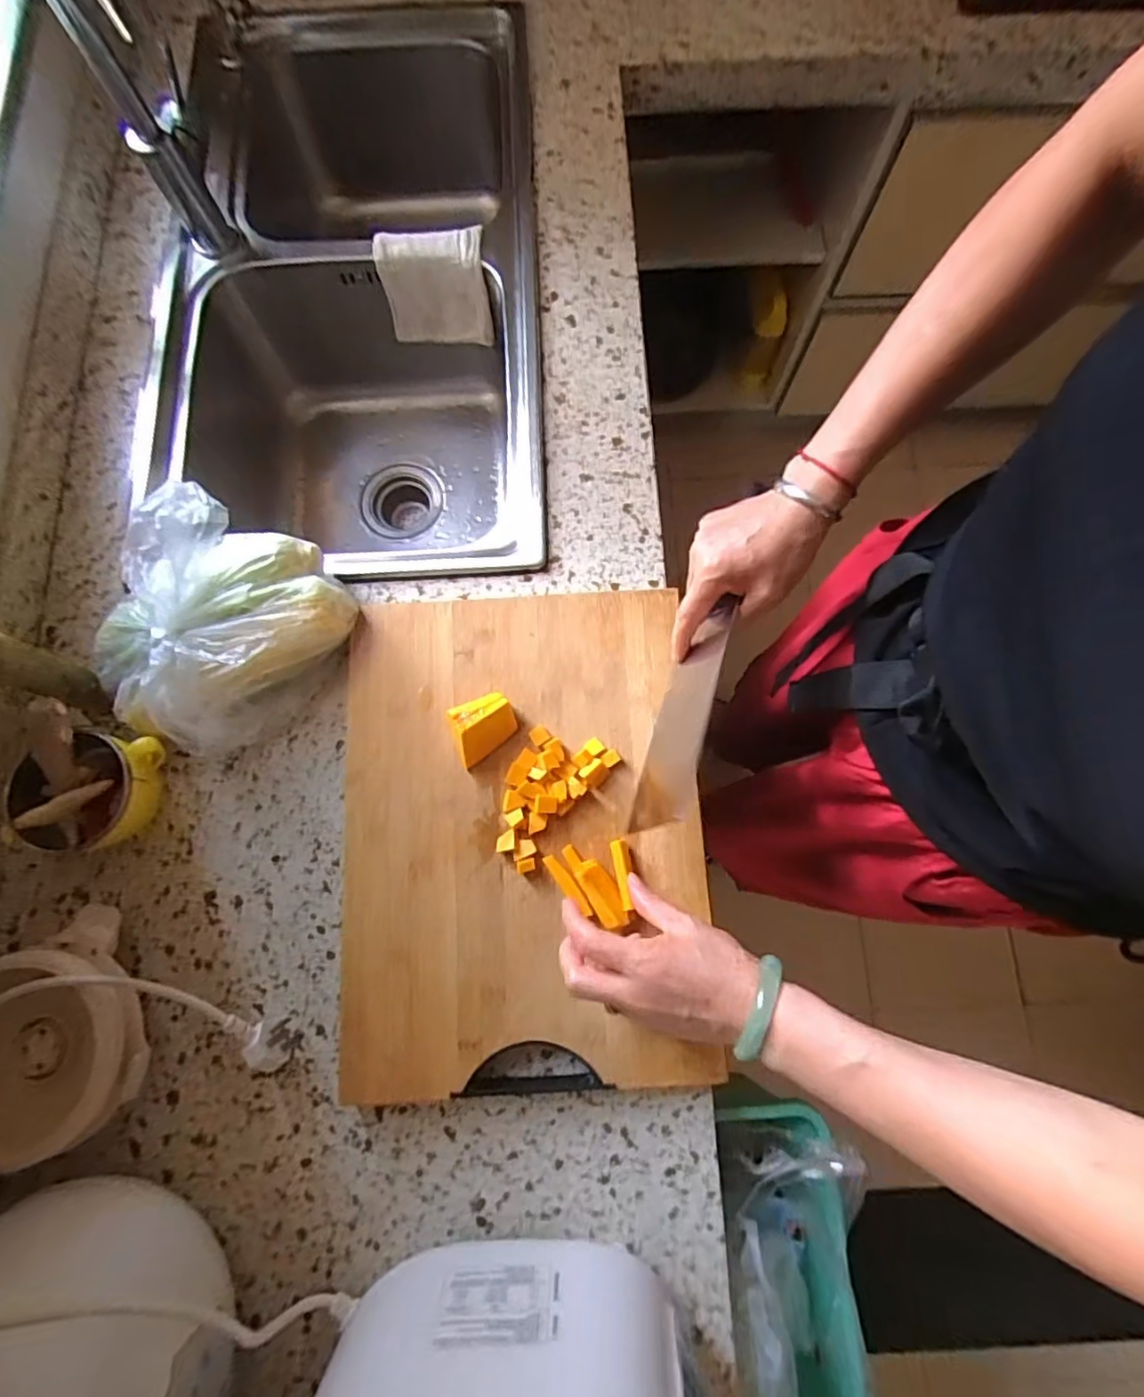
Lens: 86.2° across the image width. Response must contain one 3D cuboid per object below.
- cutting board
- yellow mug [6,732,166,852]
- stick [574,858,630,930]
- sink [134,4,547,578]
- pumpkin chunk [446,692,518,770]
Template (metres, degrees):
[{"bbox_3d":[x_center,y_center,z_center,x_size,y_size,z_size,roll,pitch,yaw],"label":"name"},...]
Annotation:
[{"bbox_3d":[-0.042,0.101,0.500,0.288,0.028,0.394,-3,77,0],"label":"cutting board"},{"bbox_3d":[-0.394,0.077,0.505,0.095,0.055,0.094,5,77,2],"label":"yellow mug"},{"bbox_3d":[0.023,0.149,0.470,0.023,0.012,0.055,-31,66,-7],"label":"stick"},{"bbox_3d":[-0.252,-0.440,0.765,0.413,0.247,0.723,-3,77,0],"label":"sink"},{"bbox_3d":[-0.071,0.023,0.503,0.051,0.025,0.046,-21,77,-4],"label":"pumpkin chunk"}]

